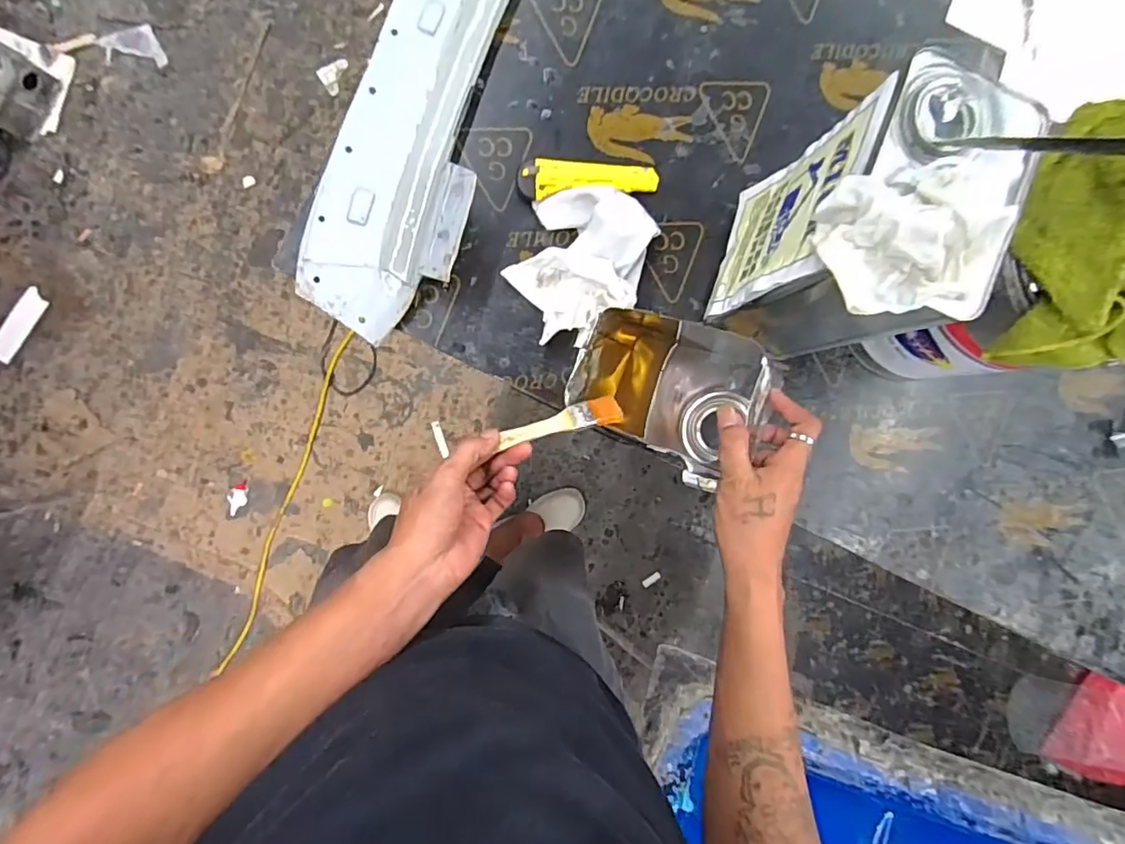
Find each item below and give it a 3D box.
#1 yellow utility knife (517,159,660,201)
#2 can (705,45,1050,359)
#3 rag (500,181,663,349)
[{"bbox_3d":[0.027,-0.250,0.561,0.142,0.024,0.037,-7,91,-6],"label":"yellow utility knife"},{"bbox_3d":[0.226,-0.152,0.473,0.117,0.253,0.168,26,88,-6],"label":"can"},{"bbox_3d":[0.017,-0.156,0.551,0.128,0.042,0.160,26,88,-6],"label":"rag"}]

